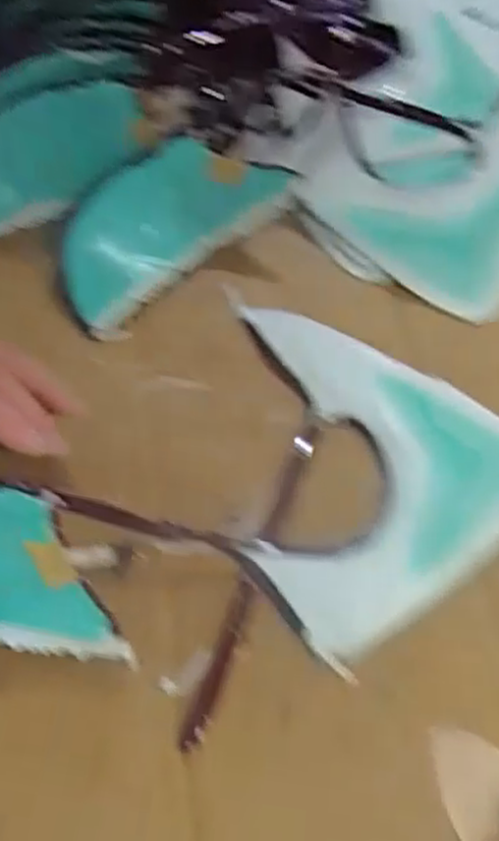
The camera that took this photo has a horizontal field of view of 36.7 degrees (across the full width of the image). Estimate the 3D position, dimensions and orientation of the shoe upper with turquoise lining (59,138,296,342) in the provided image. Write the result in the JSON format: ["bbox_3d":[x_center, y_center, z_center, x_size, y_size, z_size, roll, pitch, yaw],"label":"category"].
[{"bbox_3d":[-0.057,-0.121,0.457,0.146,0.035,0.081,-39,72,-23],"label":"shoe upper with turquoise lining"}]

